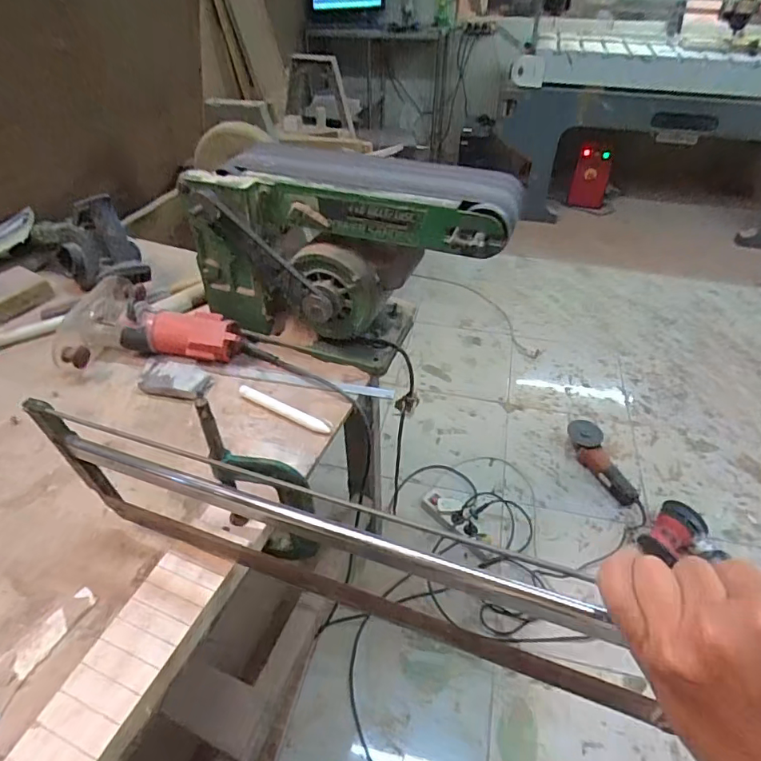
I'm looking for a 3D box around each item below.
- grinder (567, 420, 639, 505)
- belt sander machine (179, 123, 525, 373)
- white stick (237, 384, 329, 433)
[{"bbox_3d":[0.654,0.245,1.497,0.096,0.091,0.280,-14,57,-14],"label":"grinder"},{"bbox_3d":[-0.049,-0.162,0.730,0.440,0.273,0.160,15,45,16],"label":"belt sander machine"},{"bbox_3d":[-0.135,0.039,0.698,0.153,0.011,0.017,21,47,22],"label":"white stick"}]

